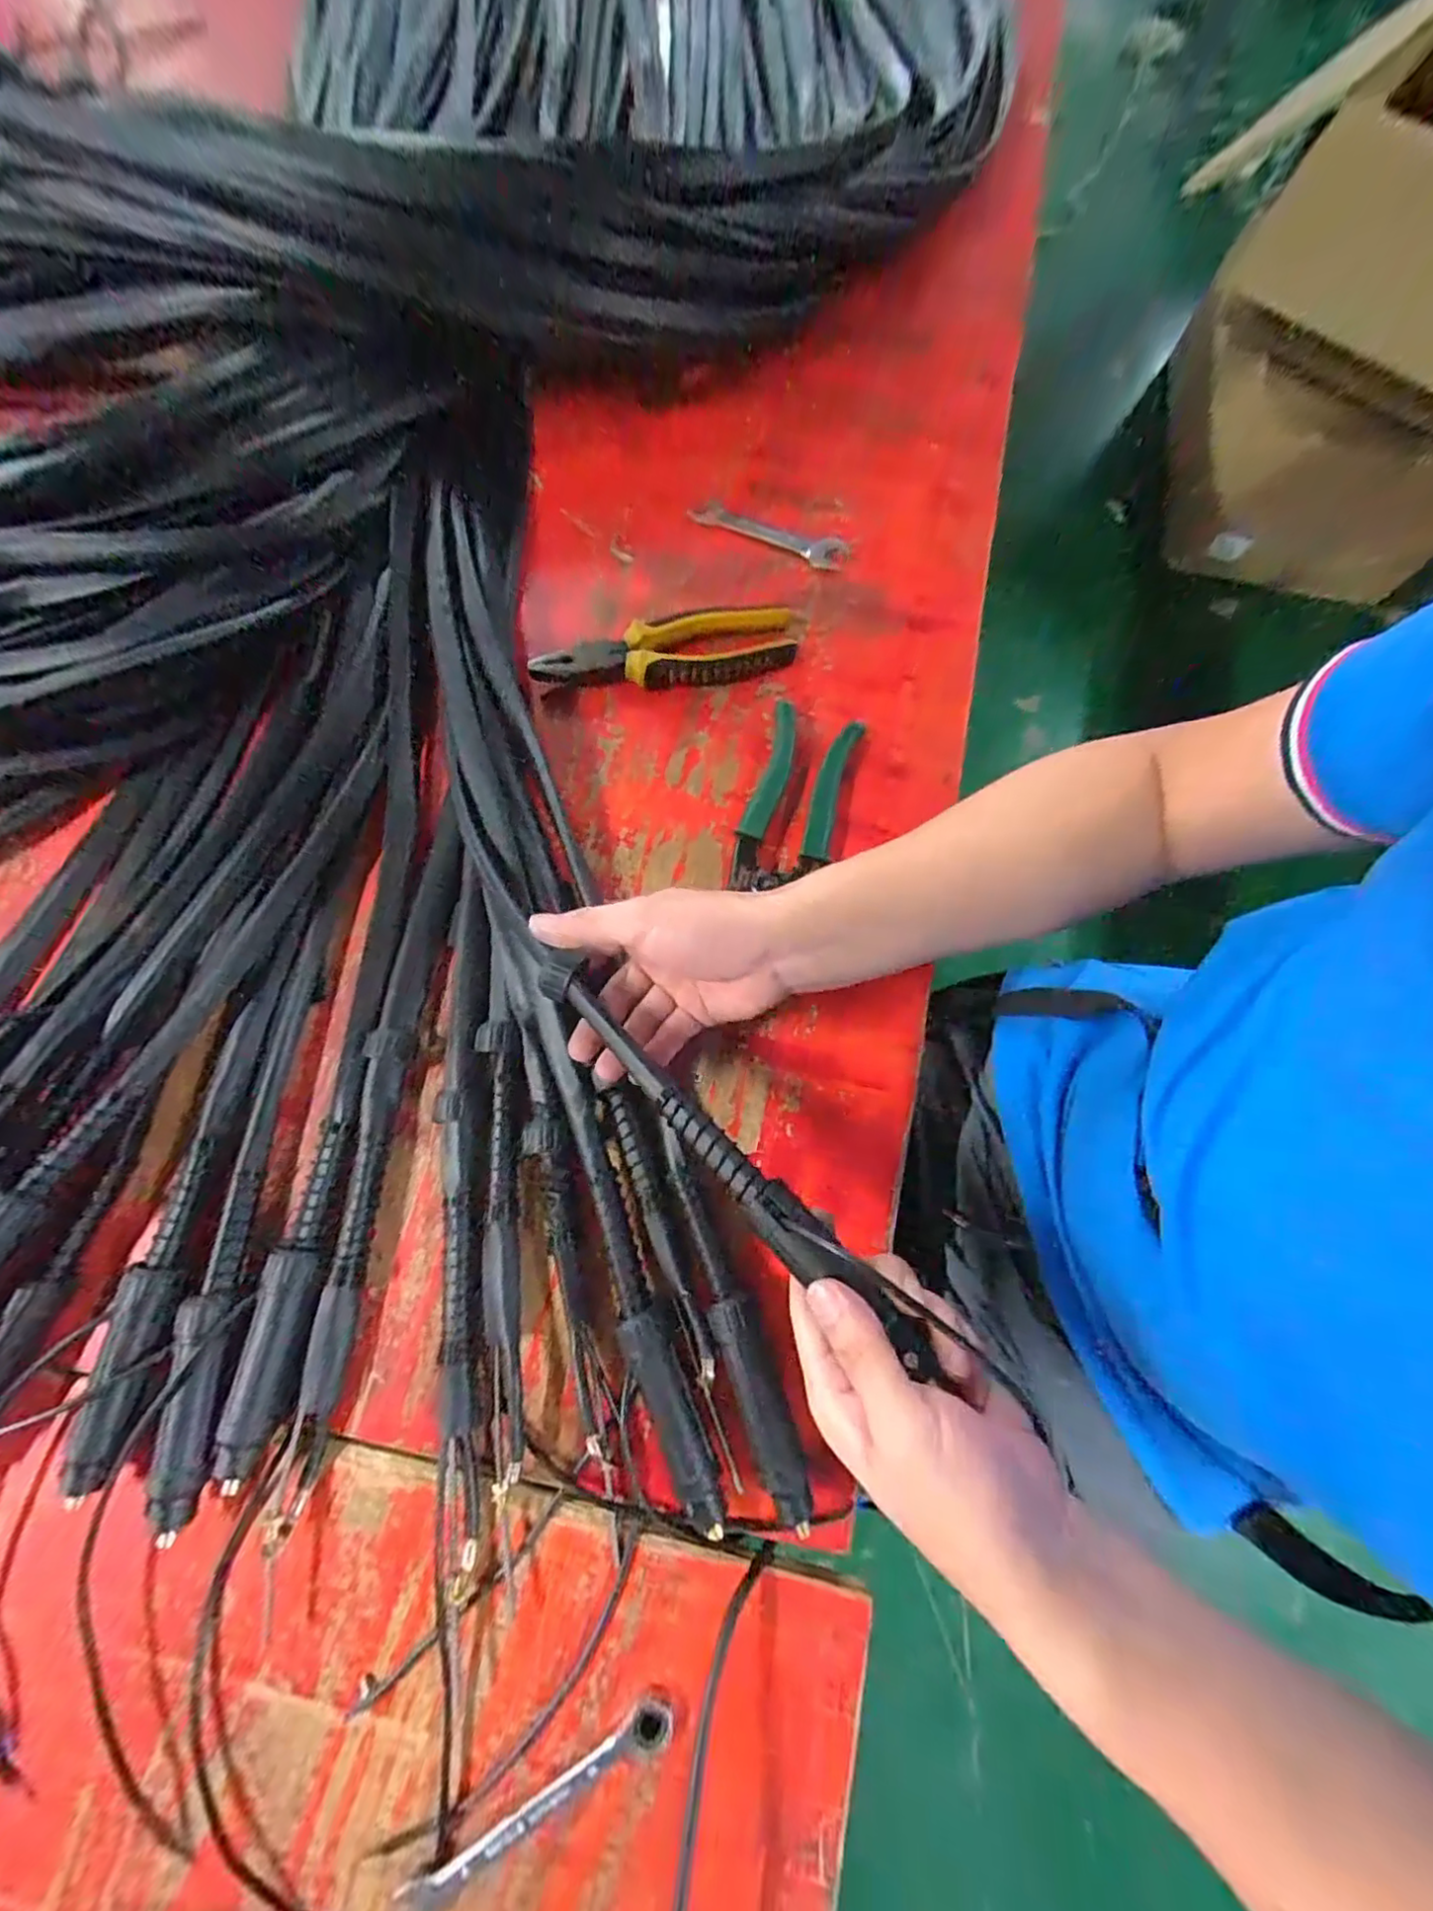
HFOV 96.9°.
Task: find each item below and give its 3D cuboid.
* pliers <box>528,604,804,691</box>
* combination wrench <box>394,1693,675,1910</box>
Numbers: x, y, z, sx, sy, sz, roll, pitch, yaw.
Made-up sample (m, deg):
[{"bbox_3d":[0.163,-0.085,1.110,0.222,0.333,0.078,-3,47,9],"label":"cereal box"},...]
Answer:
[{"bbox_3d":[-0.038,-0.231,0.486,0.199,0.024,0.056,-14,76,-3],"label":"pliers"},{"bbox_3d":[-0.090,0.434,0.321,0.153,0.010,0.020,-31,78,-7],"label":"combination wrench"}]

